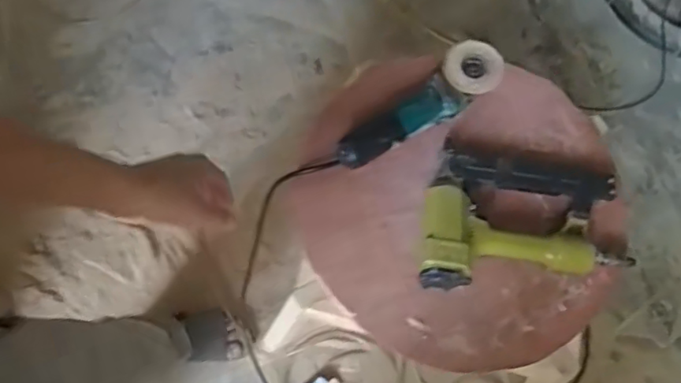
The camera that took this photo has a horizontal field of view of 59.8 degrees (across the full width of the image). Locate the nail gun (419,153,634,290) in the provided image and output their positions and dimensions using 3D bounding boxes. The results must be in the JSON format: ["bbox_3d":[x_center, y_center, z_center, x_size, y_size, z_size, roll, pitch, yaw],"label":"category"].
[{"bbox_3d":[0.282,0.041,0.909,0.317,0.068,0.233,4,71,-2],"label":"nail gun"}]

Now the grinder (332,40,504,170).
[{"bbox_3d":[0.125,-0.131,0.951,0.285,0.097,0.091,-35,76,-14],"label":"grinder"}]

